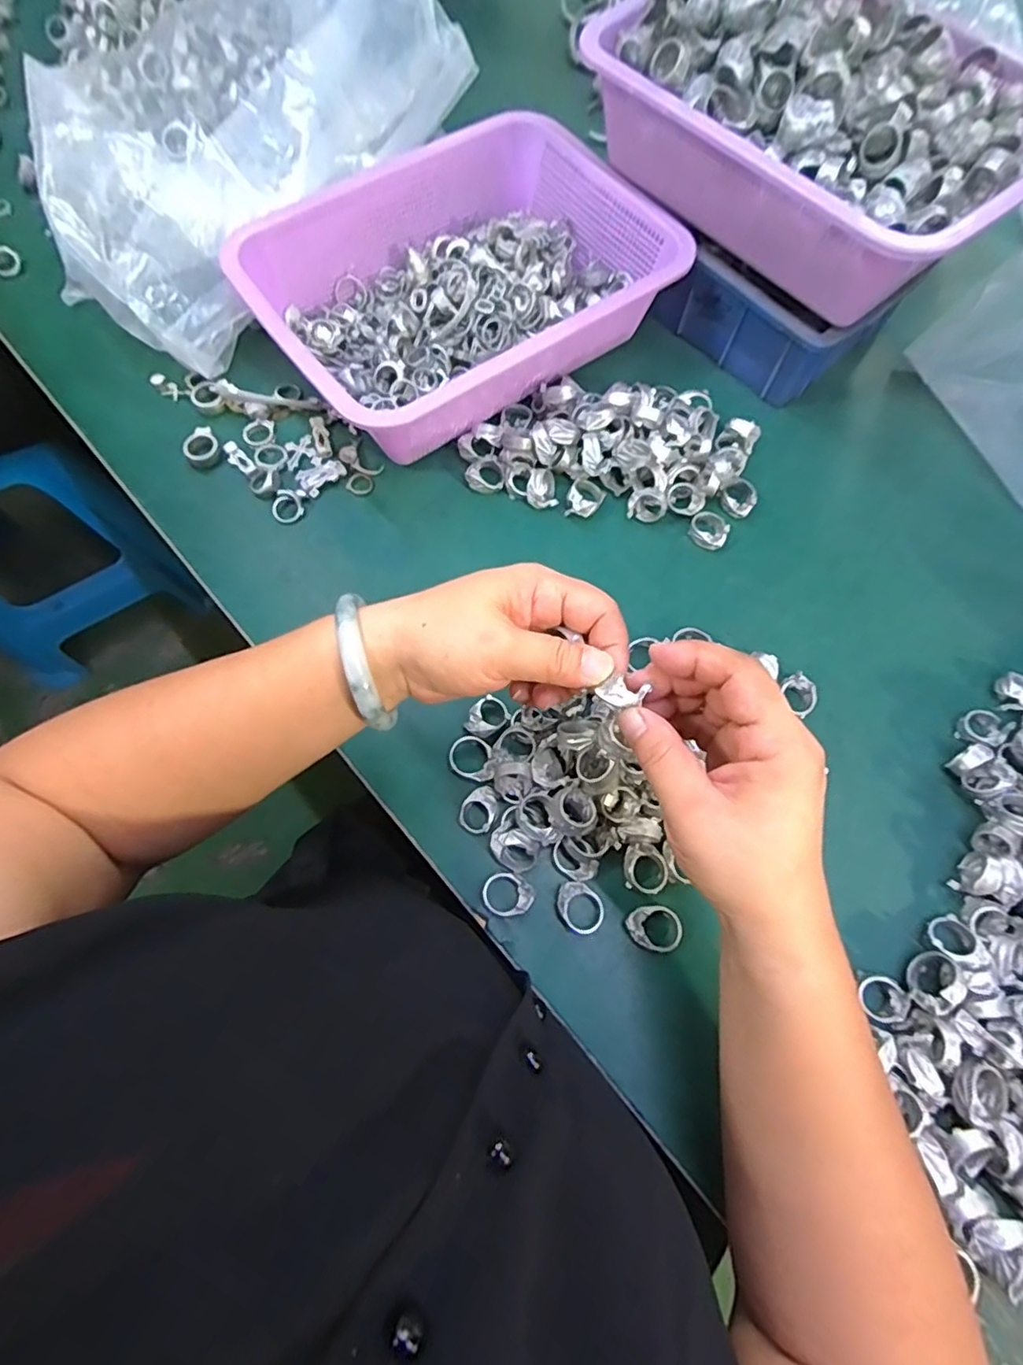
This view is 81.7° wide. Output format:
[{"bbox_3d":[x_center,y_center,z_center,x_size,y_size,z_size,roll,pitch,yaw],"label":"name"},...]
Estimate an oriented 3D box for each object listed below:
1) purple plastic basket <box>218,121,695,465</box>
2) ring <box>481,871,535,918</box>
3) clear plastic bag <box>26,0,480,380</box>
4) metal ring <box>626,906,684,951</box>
[{"bbox_3d":[-0.038,-0.308,0.469,0.301,0.079,0.217,-34,75,-12],"label":"purple plastic basket"},{"bbox_3d":[-0.002,0.125,0.346,0.029,0.007,0.024,19,71,5],"label":"ring"},{"bbox_3d":[-0.226,-0.445,0.482,0.229,0.111,0.355,35,74,10],"label":"clear plastic bag"},{"bbox_3d":[0.083,0.142,0.343,0.032,0.008,0.025,14,71,3],"label":"metal ring"}]

